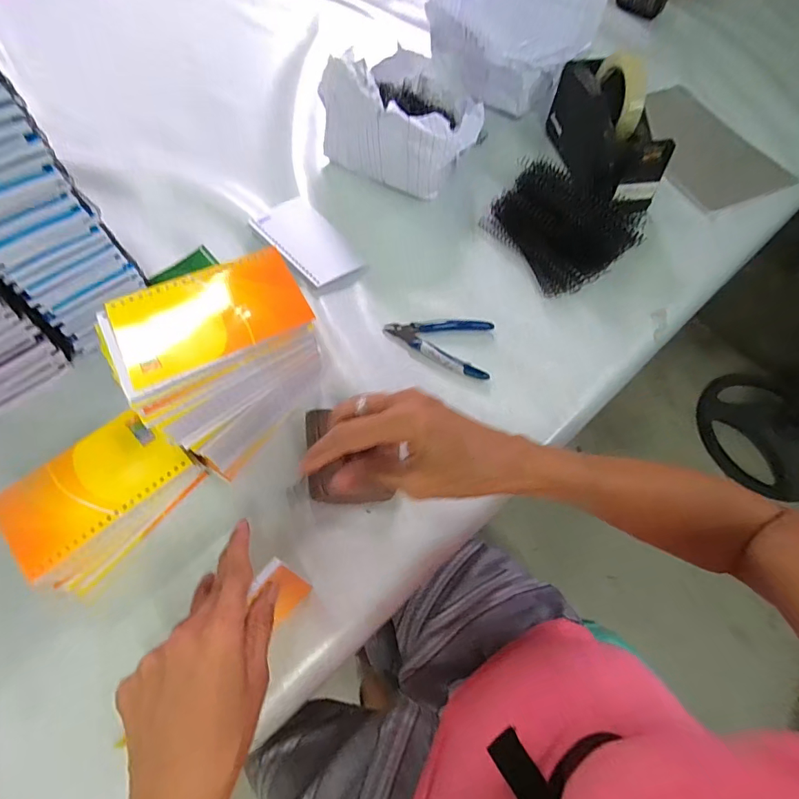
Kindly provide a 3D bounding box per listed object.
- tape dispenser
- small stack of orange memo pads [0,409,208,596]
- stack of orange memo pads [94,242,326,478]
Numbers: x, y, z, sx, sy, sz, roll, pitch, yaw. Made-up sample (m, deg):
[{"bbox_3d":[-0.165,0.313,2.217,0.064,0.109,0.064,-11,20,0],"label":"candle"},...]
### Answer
[{"bbox_3d":[0.273,-0.349,0.558,0.083,0.111,0.219,-7,63,-5],"label":"tape dispenser"},{"bbox_3d":[-0.242,0.081,0.356,0.088,0.060,0.136,39,68,17],"label":"small stack of orange memo pads"},{"bbox_3d":[-0.140,-0.023,0.368,0.146,0.145,0.100,-32,69,-18],"label":"stack of orange memo pads"}]

